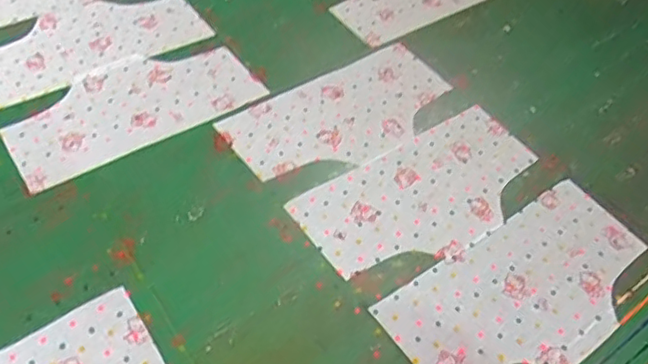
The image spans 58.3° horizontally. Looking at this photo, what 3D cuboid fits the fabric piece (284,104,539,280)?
[{"bbox_3d":[0.129,0.012,0.713,0.315,0.008,0.159,-29,58,-25],"label":"fabric piece"}]

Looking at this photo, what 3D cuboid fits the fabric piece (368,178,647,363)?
[{"bbox_3d":[0.223,0.118,0.631,0.313,0.010,0.159,-27,59,-25],"label":"fabric piece"}]

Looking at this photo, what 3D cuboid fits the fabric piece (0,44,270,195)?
[{"bbox_3d":[-0.255,-0.111,0.779,0.321,0.004,0.166,-28,57,-24],"label":"fabric piece"}]

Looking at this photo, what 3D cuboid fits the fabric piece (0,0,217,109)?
[{"bbox_3d":[-0.344,-0.212,0.854,0.320,0.004,0.162,-28,57,-24],"label":"fabric piece"}]

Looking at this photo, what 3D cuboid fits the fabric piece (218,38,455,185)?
[{"bbox_3d":[0.032,-0.096,0.793,0.321,0.005,0.161,-26,56,-24],"label":"fabric piece"}]

